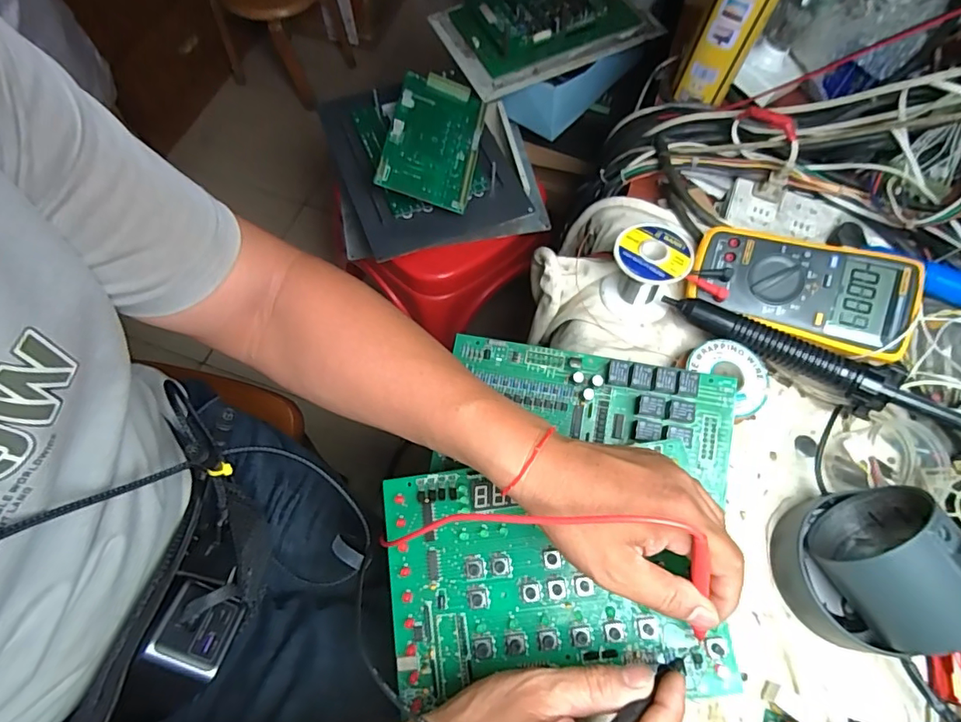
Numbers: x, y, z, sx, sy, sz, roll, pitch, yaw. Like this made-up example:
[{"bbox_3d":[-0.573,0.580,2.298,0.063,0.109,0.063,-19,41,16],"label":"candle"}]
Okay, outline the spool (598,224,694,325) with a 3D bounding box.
[{"bbox_3d":[0.146,-0.076,0.450,0.062,0.073,0.058,1,66,-1],"label":"spool"}]

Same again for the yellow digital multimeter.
[{"bbox_3d":[0.282,-0.064,0.449,0.176,0.039,0.089,19,86,12],"label":"yellow digital multimeter"}]

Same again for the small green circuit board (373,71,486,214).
[{"bbox_3d":[-0.062,-0.298,0.677,0.116,0.014,0.204,16,71,-13],"label":"small green circuit board"}]

